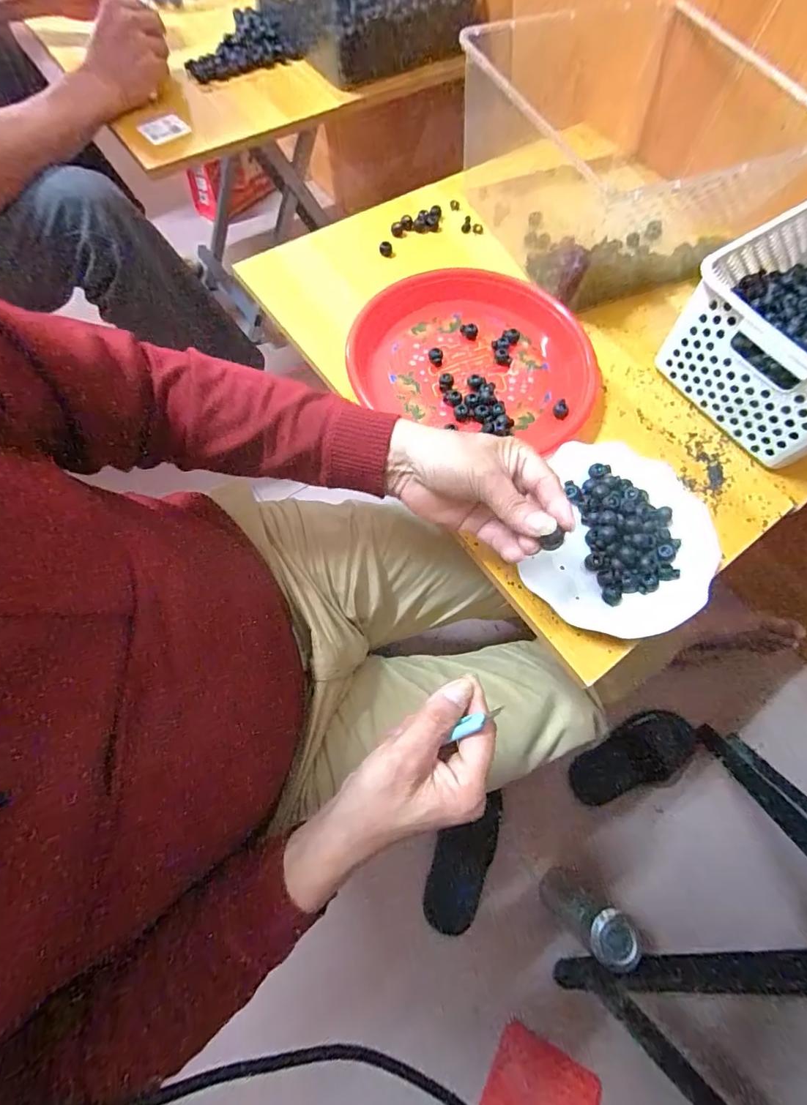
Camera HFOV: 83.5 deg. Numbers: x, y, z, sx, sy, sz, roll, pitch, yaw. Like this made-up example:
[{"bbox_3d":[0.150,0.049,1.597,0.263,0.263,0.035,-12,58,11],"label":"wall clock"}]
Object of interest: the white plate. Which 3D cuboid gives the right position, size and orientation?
[{"bbox_3d":[0.199,-0.012,0.409,0.156,0.029,0.180,19,69,5],"label":"white plate"}]

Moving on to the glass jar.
[{"bbox_3d":[0.256,0.515,0.646,0.060,0.202,0.057,1,68,-2],"label":"glass jar"}]

